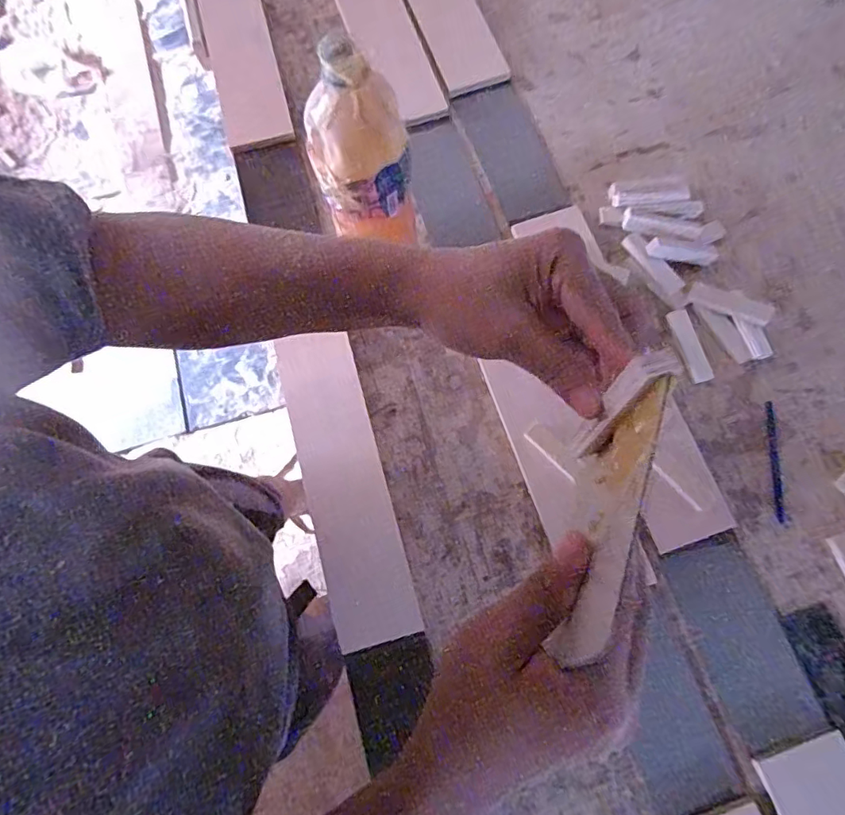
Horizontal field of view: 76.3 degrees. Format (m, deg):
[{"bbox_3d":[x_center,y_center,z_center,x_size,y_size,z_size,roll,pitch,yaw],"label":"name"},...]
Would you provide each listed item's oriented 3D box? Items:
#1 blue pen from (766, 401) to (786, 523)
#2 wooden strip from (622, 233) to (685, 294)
[{"bbox_3d":[0.391,0.059,0.595,0.011,0.012,0.133,5,77,2],"label":"blue pen"},{"bbox_3d":[0.277,-0.173,0.647,0.022,0.012,0.087,-39,78,-8],"label":"wooden strip"}]

